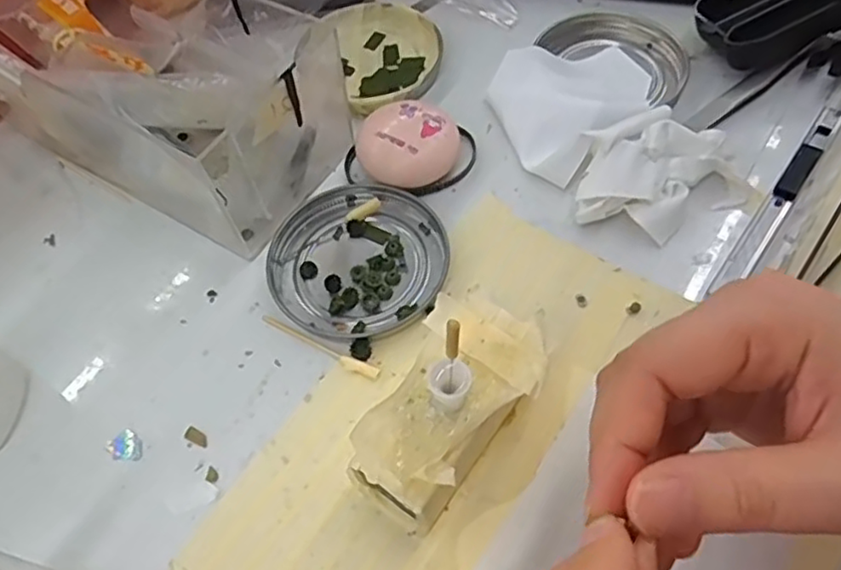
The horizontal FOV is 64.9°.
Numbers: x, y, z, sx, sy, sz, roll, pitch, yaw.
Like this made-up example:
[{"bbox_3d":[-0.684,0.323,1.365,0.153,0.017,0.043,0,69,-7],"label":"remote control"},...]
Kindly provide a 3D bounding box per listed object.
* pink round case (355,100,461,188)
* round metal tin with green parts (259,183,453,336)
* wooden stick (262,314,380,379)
[{"bbox_3d":[-0.006,-0.066,0.319,0.047,0.024,0.040,-3,59,3],"label":"pink round case"},{"bbox_3d":[-0.029,-0.012,0.298,0.076,0.009,0.075,-2,59,3],"label":"round metal tin with green parts"},{"bbox_3d":[-0.044,0.026,0.279,0.059,0.004,0.006,24,64,17],"label":"wooden stick"}]

